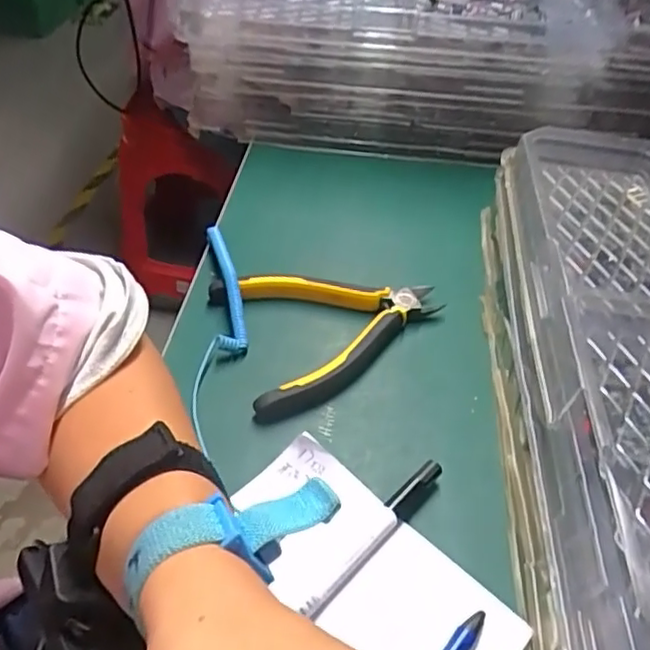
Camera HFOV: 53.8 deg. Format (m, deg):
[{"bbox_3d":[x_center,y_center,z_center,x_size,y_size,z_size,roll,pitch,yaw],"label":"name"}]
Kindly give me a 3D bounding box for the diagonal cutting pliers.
[{"bbox_3d":[0.007,-0.002,0.405,0.135,0.020,0.105,-14,47,-18],"label":"diagonal cutting pliers"}]

